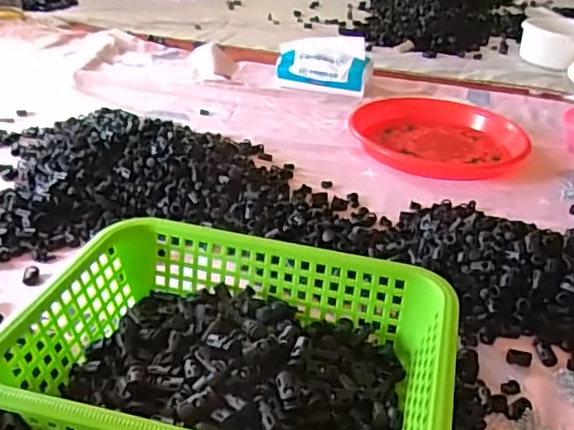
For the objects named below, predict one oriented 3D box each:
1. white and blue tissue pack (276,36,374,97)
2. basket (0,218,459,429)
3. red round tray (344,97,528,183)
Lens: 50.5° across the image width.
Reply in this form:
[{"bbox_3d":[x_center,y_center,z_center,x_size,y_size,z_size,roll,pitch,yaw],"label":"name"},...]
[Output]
[{"bbox_3d":[0.065,-0.263,1.067,0.165,0.077,0.083,11,33,11],"label":"white and blue tissue pack"},{"bbox_3d":[-0.036,0.101,0.445,0.292,0.071,0.208,11,33,10],"label":"basket"},{"bbox_3d":[0.215,-0.122,0.886,0.210,0.037,0.217,3,32,-2],"label":"red round tray"}]

